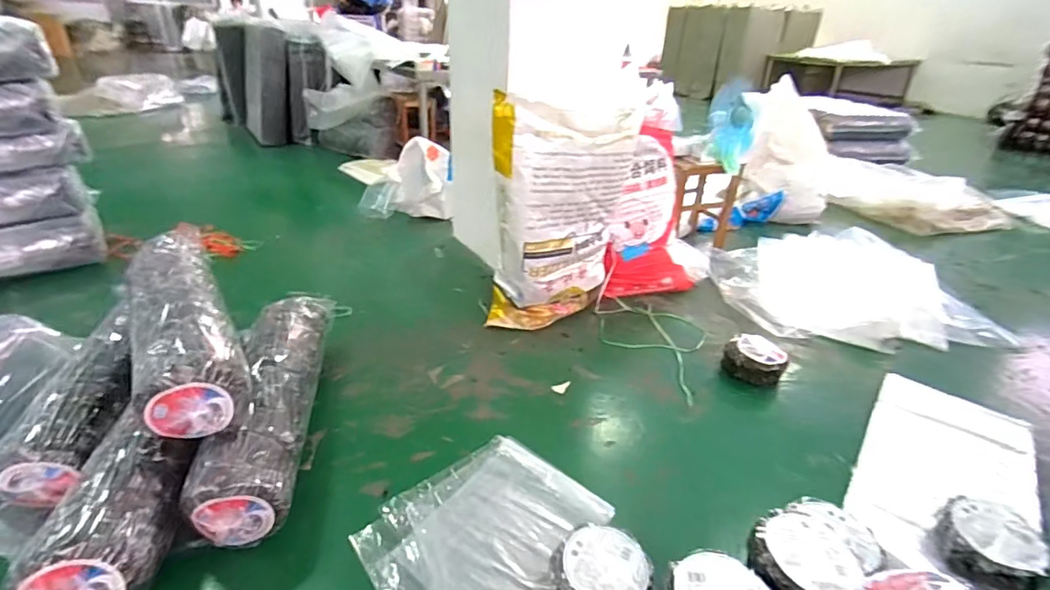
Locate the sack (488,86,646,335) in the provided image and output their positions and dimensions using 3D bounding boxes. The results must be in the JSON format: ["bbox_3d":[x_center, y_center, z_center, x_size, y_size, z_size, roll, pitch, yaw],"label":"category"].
[{"bbox_3d":[0.111,-0.225,1.615,0.441,0.698,0.153,-10,34,-24],"label":"sack"}]

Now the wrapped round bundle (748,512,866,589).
[{"bbox_3d":[0.489,0.470,0.877,0.185,0.068,0.184,11,32,11],"label":"wrapped round bundle"}]

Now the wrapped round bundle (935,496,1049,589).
[{"bbox_3d":[0.957,0.518,1.054,0.169,0.109,0.172,2,29,-1],"label":"wrapped round bundle"}]

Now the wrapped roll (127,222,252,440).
[{"bbox_3d":[-0.823,0.042,1.207,0.187,0.157,0.739,-17,35,-31],"label":"wrapped roll"}]

